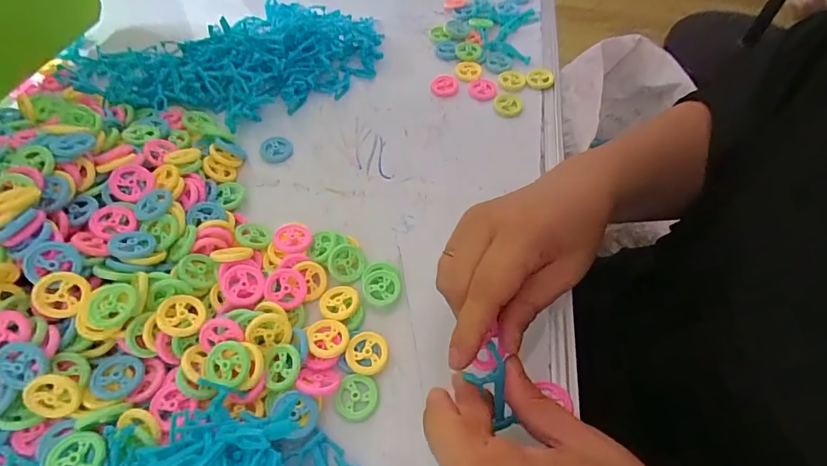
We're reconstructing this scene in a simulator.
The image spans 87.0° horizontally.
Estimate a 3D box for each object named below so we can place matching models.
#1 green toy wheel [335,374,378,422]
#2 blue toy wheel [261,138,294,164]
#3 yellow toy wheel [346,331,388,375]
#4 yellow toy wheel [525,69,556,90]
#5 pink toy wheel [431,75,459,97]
[{"bbox_3d":[-0.038,0.111,0.293,0.028,0.005,0.030,1,56,-1],"label":"green toy wheel"},{"bbox_3d":[-0.132,-0.080,0.419,0.030,0.008,0.026,-13,58,-10],"label":"blue toy wheel"},{"bbox_3d":[-0.032,0.083,0.305,0.028,0.005,0.029,1,56,-1],"label":"yellow toy wheel"},{"bbox_3d":[0.139,-0.169,0.478,0.030,0.005,0.030,1,56,-1],"label":"yellow toy wheel"},{"bbox_3d":[0.035,-0.161,0.475,0.027,0.004,0.032,36,62,20],"label":"pink toy wheel"}]

